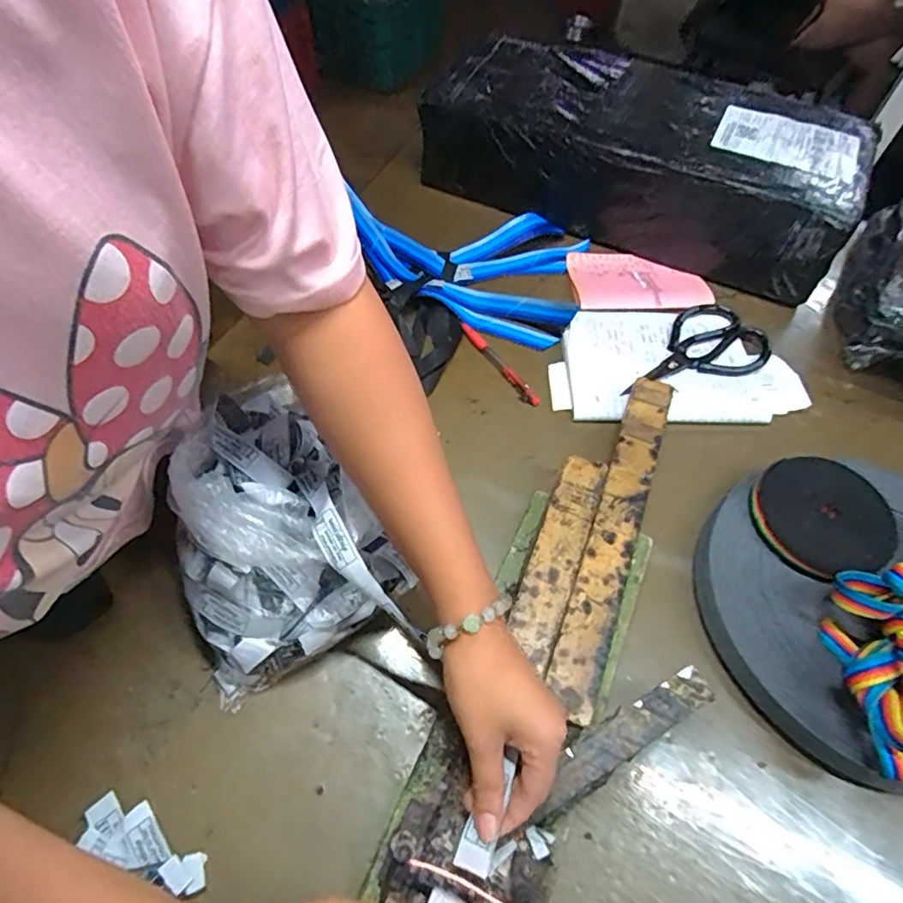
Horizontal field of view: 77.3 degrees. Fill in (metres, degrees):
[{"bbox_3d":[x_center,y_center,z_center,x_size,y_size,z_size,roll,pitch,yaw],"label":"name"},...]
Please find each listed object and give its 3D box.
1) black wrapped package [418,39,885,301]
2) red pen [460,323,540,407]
[{"bbox_3d":[0.222,-0.379,0.719,0.509,0.125,0.226,23,61,11],"label":"black wrapped package"},{"bbox_3d":[0.052,-0.095,0.610,0.018,0.010,0.128,-29,64,-18],"label":"red pen"}]

